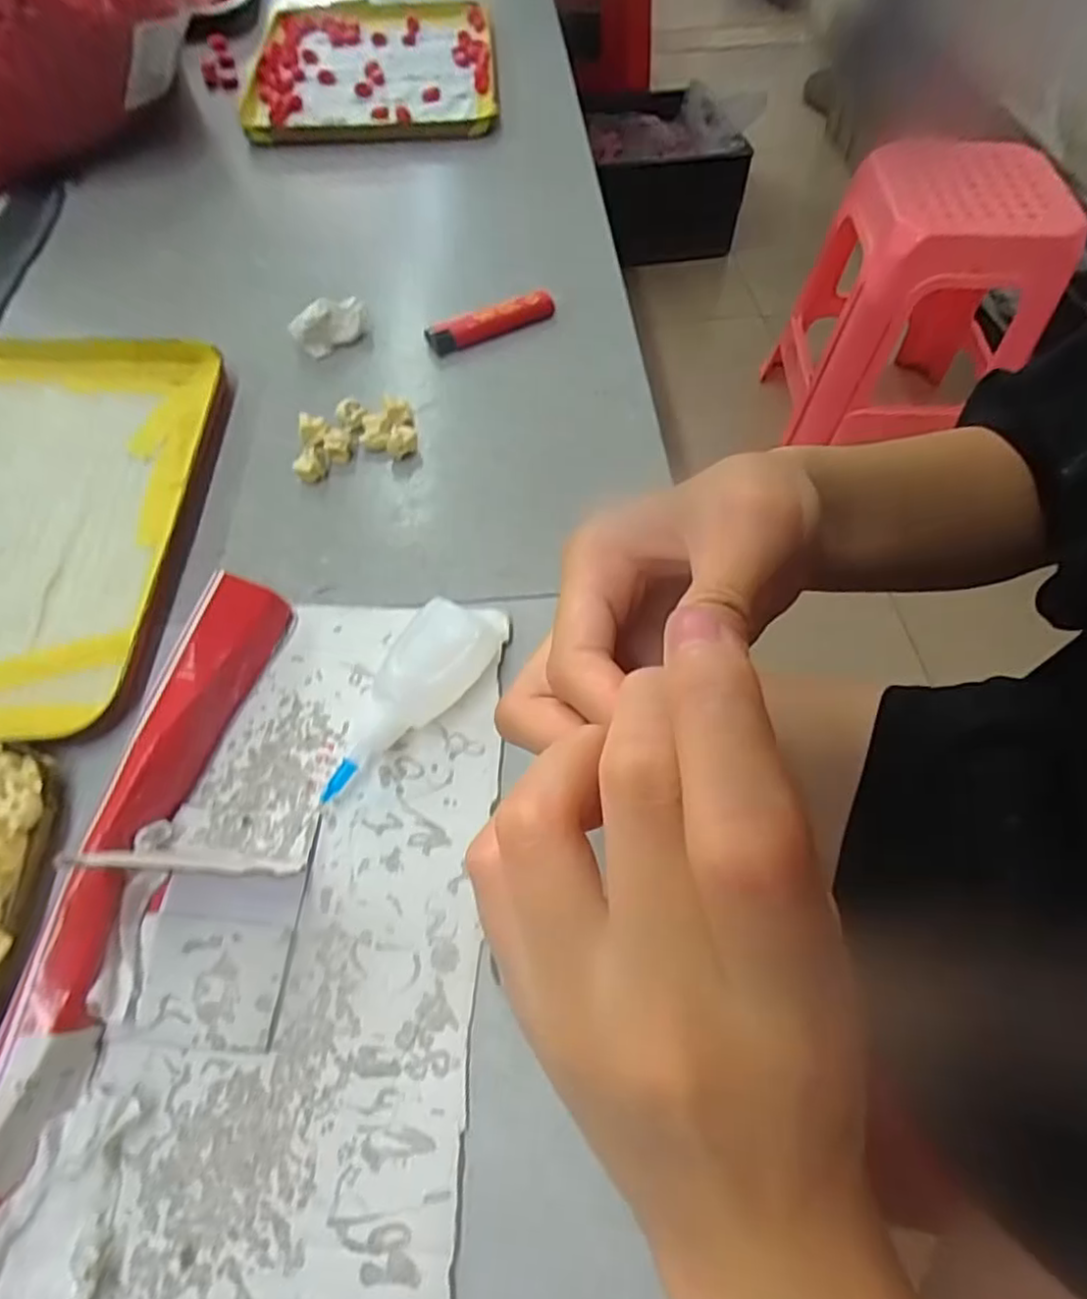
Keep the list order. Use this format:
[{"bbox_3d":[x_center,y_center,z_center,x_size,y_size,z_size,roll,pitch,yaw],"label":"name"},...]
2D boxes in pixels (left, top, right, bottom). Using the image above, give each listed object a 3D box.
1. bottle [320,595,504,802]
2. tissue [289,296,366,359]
[{"bbox_3d":[-0.052,0.021,0.261,0.032,0.025,0.087,29,62,14],"label":"bottle"},{"bbox_3d":[-0.125,-0.190,0.389,0.042,0.032,0.017,-24,63,-16],"label":"tissue"}]

